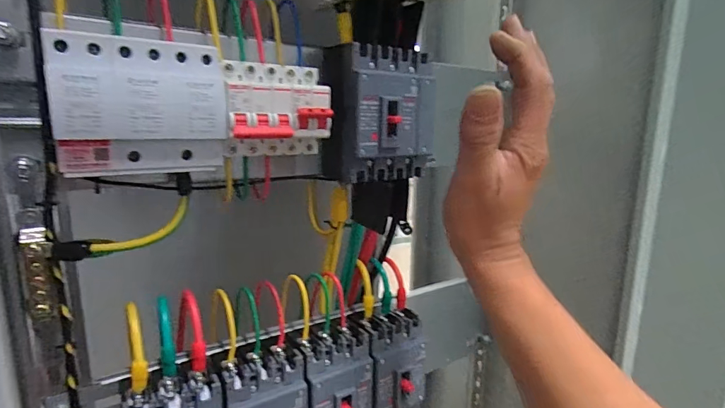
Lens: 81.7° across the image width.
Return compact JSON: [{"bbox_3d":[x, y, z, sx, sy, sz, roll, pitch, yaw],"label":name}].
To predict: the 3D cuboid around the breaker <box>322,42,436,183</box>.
[{"bbox_3d":[0.017,-0.092,0.438,0.105,0.125,0.070,-7,14,-34],"label":"breaker"}]

